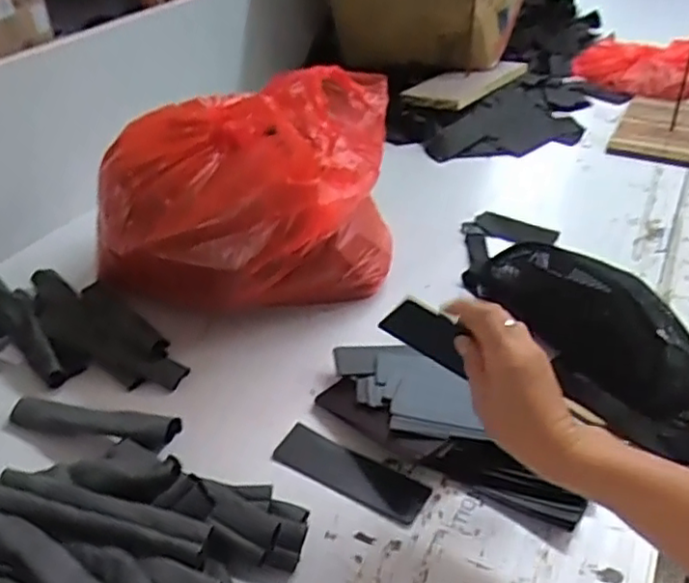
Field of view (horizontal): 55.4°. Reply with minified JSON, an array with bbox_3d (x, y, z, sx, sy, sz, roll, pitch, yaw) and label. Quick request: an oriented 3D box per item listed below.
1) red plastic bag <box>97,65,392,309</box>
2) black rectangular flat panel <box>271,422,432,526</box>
[{"bbox_3d":[-0.113,-0.122,0.766,0.315,0.215,0.253,6,37,12],"label":"red plastic bag"},{"bbox_3d":[0.005,0.169,0.613,0.147,0.006,0.051,19,41,25],"label":"black rectangular flat panel"}]

